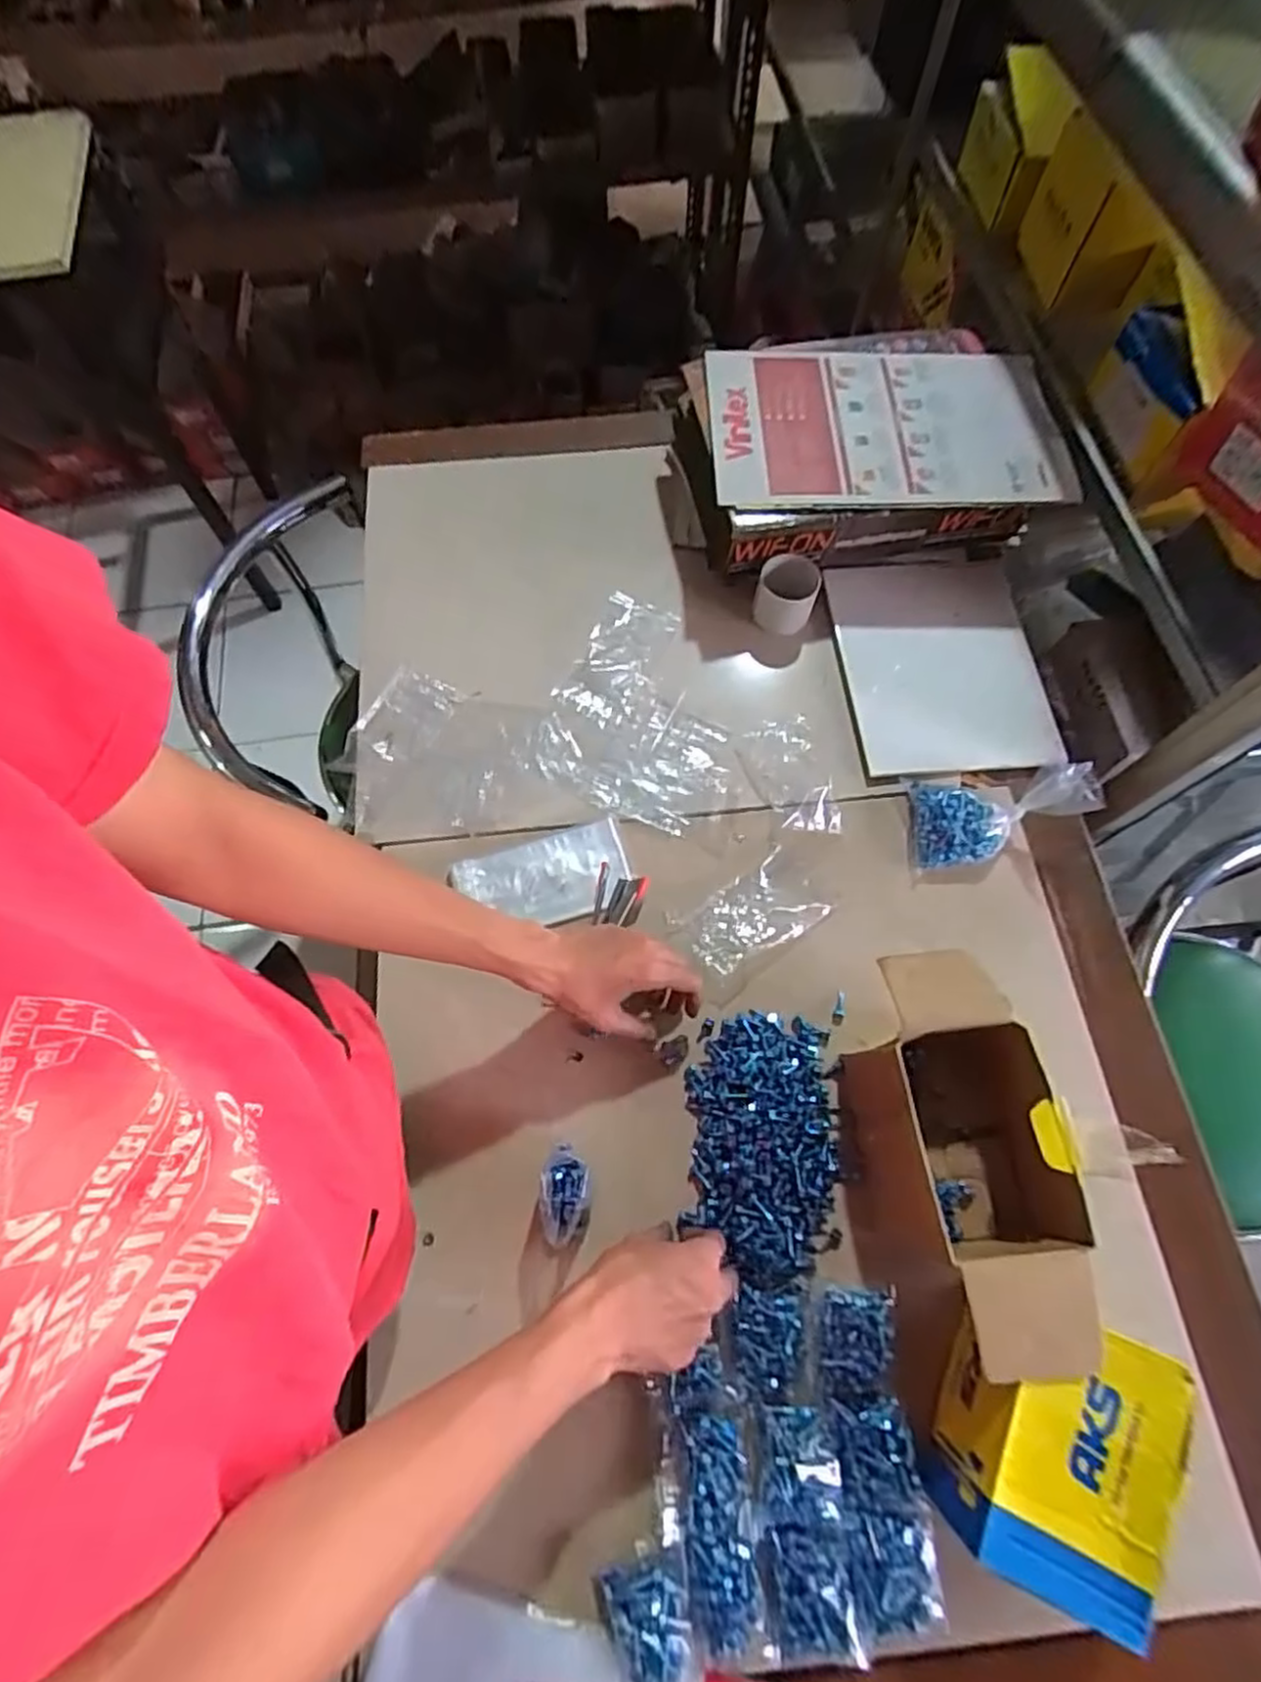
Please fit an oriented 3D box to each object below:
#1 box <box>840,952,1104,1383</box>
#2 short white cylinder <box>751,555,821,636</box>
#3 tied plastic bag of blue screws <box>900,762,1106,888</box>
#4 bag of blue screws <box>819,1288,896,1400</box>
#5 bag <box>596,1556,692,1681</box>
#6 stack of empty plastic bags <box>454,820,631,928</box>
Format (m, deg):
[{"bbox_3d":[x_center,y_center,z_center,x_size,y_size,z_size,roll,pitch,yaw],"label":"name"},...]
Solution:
[{"bbox_3d":[0.231,0.221,0.529,0.121,0.098,0.259,-5,68,-1],"label":"box"},{"bbox_3d":[0.157,-0.252,0.732,0.058,0.052,0.057,12,69,6],"label":"short white cylinder"},{"bbox_3d":[0.325,-0.032,0.645,0.159,0.029,0.086,-16,67,19],"label":"tied plastic bag of blue screws"},{"bbox_3d":[0.161,0.359,0.520,0.051,0.023,0.065,6,68,3],"label":"bag of blue screws"},{"bbox_3d":[0.012,0.501,0.463,0.054,0.030,0.058,-14,68,-5],"label":"bag"},{"bbox_3d":[-0.078,0.036,0.655,0.150,0.009,0.081,-16,69,-6],"label":"stack of empty plastic bags"}]

